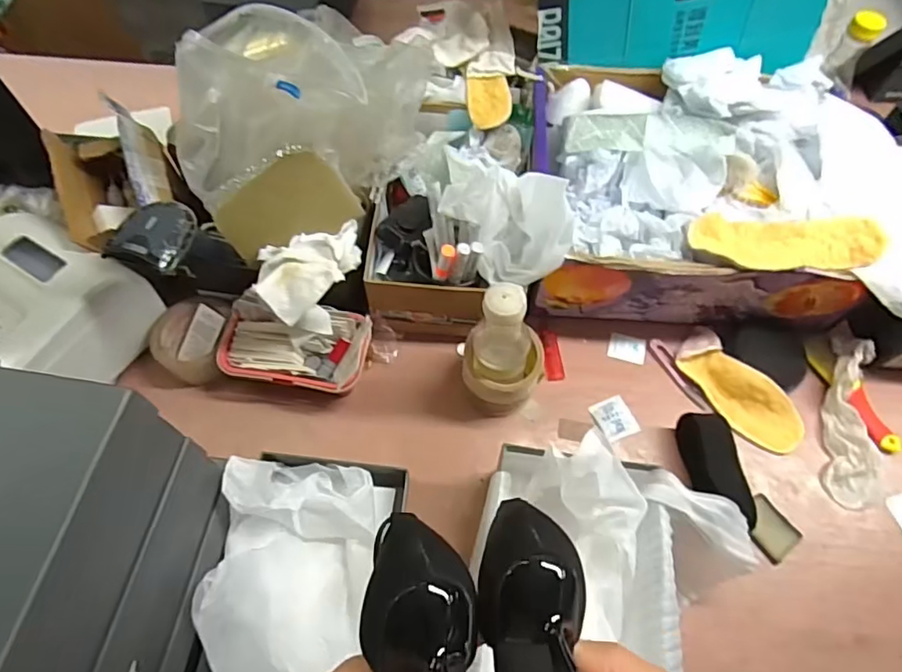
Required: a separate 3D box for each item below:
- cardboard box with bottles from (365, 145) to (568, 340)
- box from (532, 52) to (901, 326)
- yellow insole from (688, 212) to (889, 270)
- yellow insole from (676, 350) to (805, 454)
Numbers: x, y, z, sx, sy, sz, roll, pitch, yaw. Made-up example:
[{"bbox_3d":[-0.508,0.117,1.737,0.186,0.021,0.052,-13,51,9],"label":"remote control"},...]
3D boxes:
[{"bbox_3d":[0.015,-0.128,0.648,0.217,0.197,0.191,4,63,1],"label":"cardboard box with bottles"},{"bbox_3d":[0.310,-0.177,0.700,0.408,0.182,0.315,7,63,2],"label":"box"},{"bbox_3d":[0.359,-0.099,0.597,0.196,0.025,0.067,3,63,1],"label":"yellow insole"},{"bbox_3d":[0.344,0.072,0.660,0.153,0.013,0.066,41,101,16],"label":"yellow insole"}]

